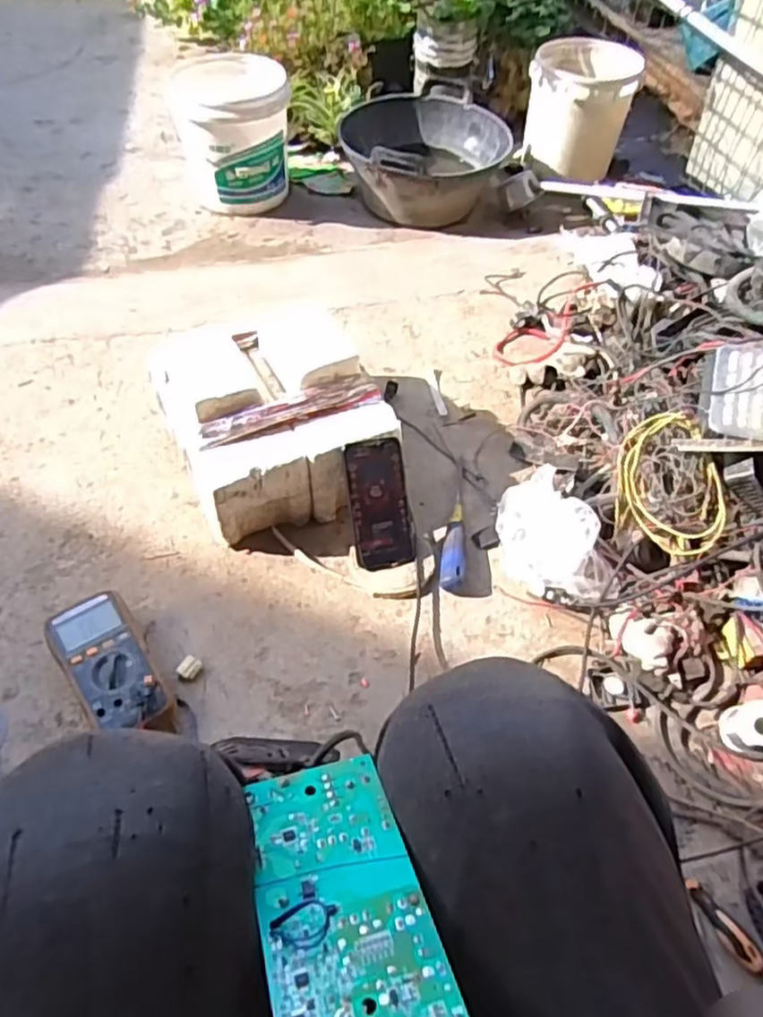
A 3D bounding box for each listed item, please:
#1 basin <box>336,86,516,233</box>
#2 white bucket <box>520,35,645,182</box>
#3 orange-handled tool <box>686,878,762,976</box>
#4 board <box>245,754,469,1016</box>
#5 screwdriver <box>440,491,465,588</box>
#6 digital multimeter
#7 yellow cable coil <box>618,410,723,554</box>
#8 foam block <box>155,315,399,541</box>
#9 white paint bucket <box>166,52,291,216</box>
[{"bbox_3d":[0.102,-0.828,1.638,0.370,0.183,0.394,-5,52,-6],"label":"basin"},{"bbox_3d":[0.454,-0.927,1.614,0.234,0.226,0.216,15,52,10],"label":"white bucket"},{"bbox_3d":[0.331,0.403,0.671,0.025,0.017,0.088,-20,55,-18],"label":"orange-handled tool"},{"bbox_3d":[-0.017,0.158,0.285,0.065,0.004,0.125,-6,31,-17],"label":"board"},{"bbox_3d":[0.100,0.039,0.948,0.031,0.027,0.168,6,51,3],"label":"screwdriver"},{"bbox_3d":[-0.307,0.182,0.794,0.086,0.050,0.193,-28,58,-23],"label":"digital multimeter"},{"bbox_3d":[0.382,-0.034,0.920,0.133,0.074,0.186,4,93,22],"label":"yellow cable coil"},{"bbox_3d":[-0.153,-0.124,0.972,0.262,0.185,0.282,-20,55,-17],"label":"foam block"},{"bbox_3d":[-0.349,-0.881,1.631,0.248,0.267,0.309,-9,52,-9],"label":"white paint bucket"}]

